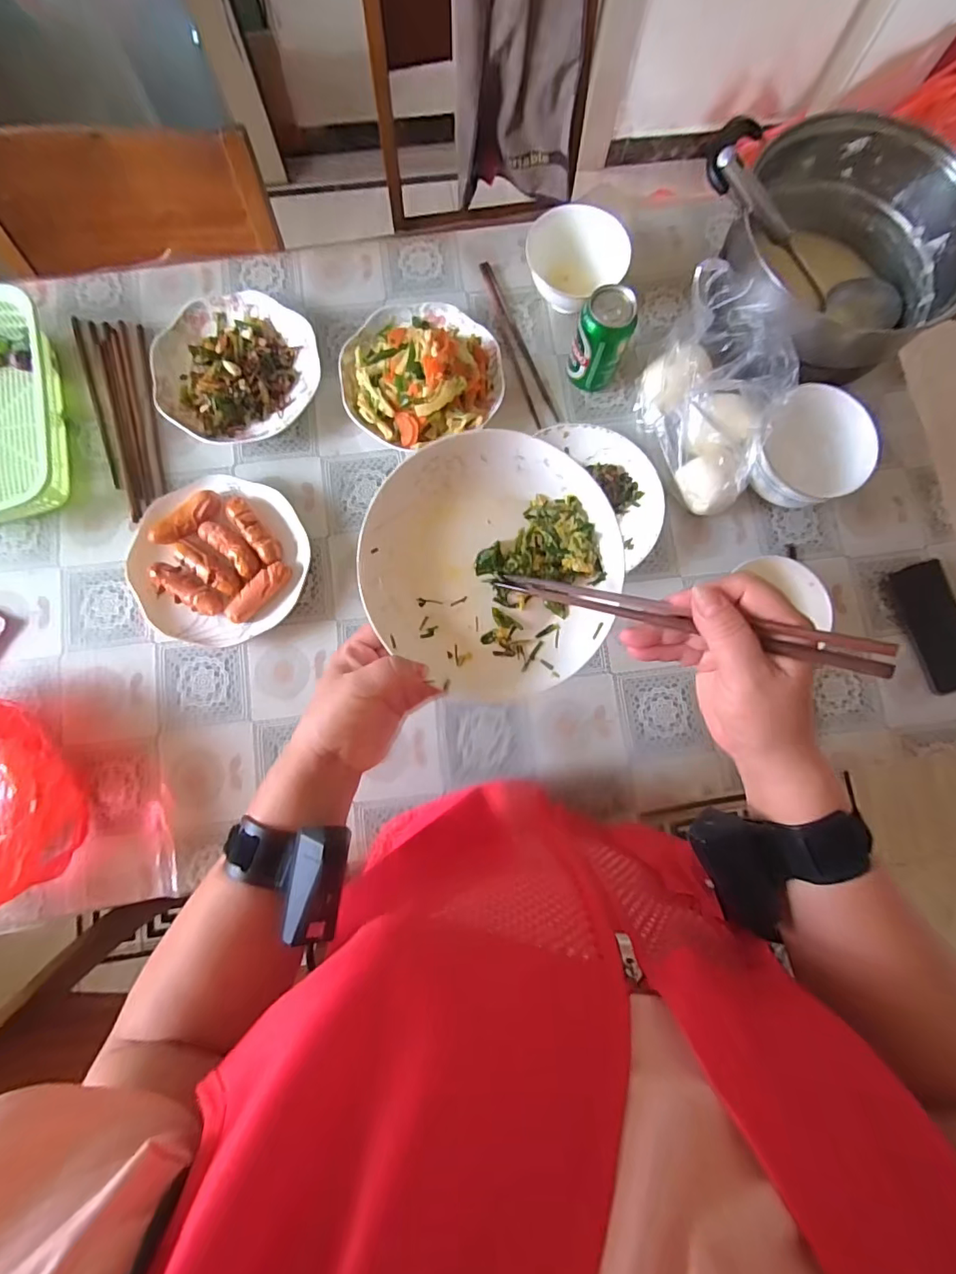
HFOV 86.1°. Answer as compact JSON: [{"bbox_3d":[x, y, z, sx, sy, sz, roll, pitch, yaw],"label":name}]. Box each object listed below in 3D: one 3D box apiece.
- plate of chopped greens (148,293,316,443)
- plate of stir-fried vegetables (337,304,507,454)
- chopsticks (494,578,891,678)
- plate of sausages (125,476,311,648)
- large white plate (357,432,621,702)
[{"bbox_3d":[-0.304,-0.340,0.648,0.195,0.045,0.196,0,80,-2],"label":"plate of chopped greens"},{"bbox_3d":[-0.071,-0.335,0.639,0.195,0.076,0.188,-23,82,-5],"label":"plate of stir-fried vegetables"},{"bbox_3d":[0.120,-0.015,0.334,0.240,0.013,0.019,16,79,32],"label":"chopsticks"},{"bbox_3d":[-0.305,-0.091,0.607,0.194,0.043,0.196,0,80,-2],"label":"plate of sausages"},{"bbox_3d":[0.014,-0.057,0.399,0.197,0.027,0.191,-1,95,-6],"label":"large white plate"}]

